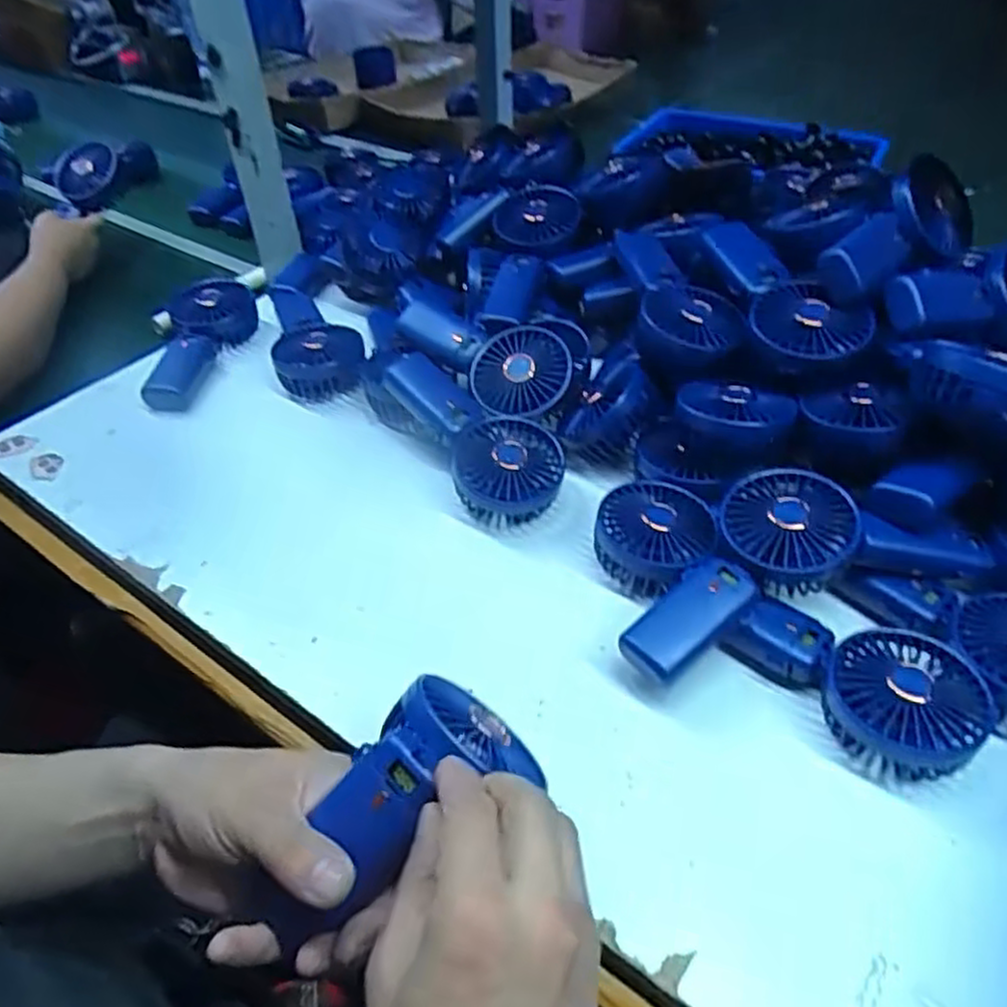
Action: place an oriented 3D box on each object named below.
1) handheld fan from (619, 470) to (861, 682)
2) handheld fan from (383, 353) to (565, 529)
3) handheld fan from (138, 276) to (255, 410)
[{"bbox_3d":[0.152,0.049,0.476,0.176,0.035,0.080,-38,53,-14],"label":"handheld fan"},{"bbox_3d":[-0.028,-0.062,0.599,0.082,0.050,0.189,-30,63,-26],"label":"handheld fan"},{"bbox_3d":[-0.308,-0.164,0.747,0.104,0.052,0.170,-8,44,-6],"label":"handheld fan"}]

